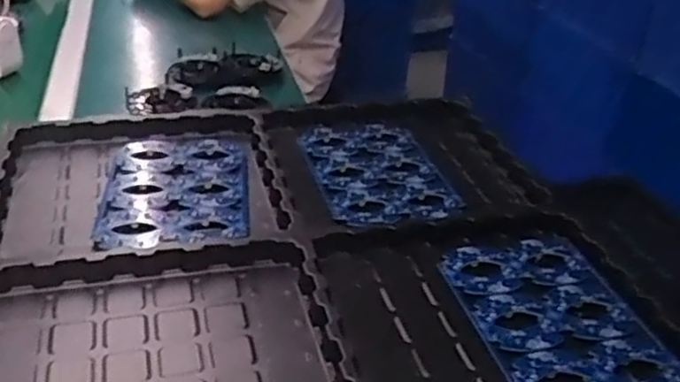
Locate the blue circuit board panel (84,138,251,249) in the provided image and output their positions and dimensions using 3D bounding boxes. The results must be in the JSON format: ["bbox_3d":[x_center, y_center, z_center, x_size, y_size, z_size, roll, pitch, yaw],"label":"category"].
[{"bbox_3d":[-0.166,-0.005,0.723,0.139,0.010,0.203,-1,32,-9],"label":"blue circuit board panel"}]

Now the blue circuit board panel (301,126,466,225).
[{"bbox_3d":[0.040,-0.023,0.785,0.140,0.007,0.200,-6,33,-17],"label":"blue circuit board panel"}]

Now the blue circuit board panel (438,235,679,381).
[{"bbox_3d":[0.179,0.106,0.594,0.137,0.011,0.204,-4,33,-15],"label":"blue circuit board panel"}]

